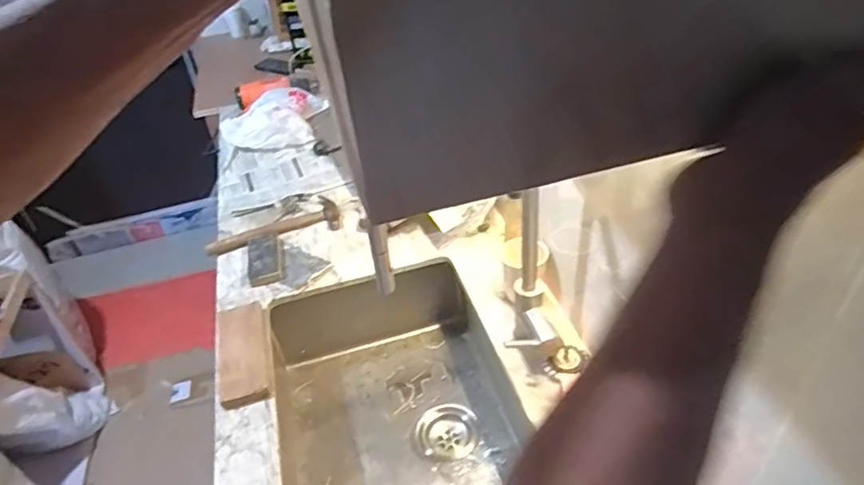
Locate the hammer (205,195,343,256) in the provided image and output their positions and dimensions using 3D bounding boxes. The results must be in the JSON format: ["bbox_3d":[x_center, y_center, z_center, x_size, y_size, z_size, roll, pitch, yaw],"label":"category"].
[{"bbox_3d":[-0.369,-0.043,1.358,0.302,0.023,0.137,-15,40,-10],"label":"hammer"}]

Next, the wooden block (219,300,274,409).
[{"bbox_3d":[-0.341,0.195,1.047,0.087,0.034,0.237,-16,40,-11],"label":"wooden block"}]

